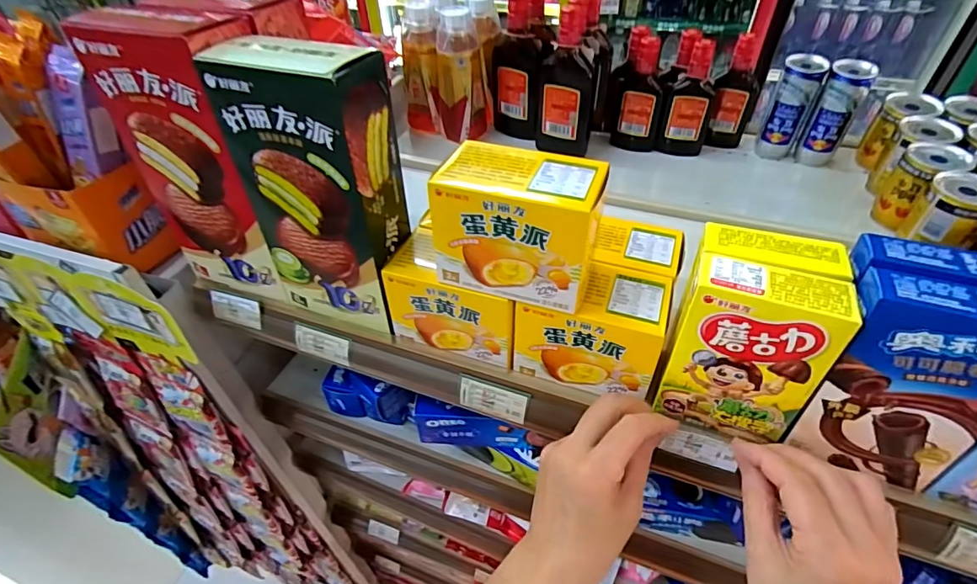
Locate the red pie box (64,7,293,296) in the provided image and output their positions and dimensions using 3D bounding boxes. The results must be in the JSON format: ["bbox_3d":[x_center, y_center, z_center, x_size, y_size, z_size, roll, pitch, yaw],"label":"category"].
[{"bbox_3d":[-0.238,-0.106,0.421,0.120,0.235,0.078,13,48,15],"label":"red pie box"}]

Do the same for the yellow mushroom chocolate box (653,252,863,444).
[{"bbox_3d":[0.170,0.041,0.327,0.088,0.123,0.041,17,49,18],"label":"yellow mushroom chocolate box"}]

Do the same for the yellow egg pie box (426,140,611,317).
[{"bbox_3d":[0.021,-0.048,0.343,0.111,0.082,0.065,13,48,15],"label":"yellow egg pie box"}]

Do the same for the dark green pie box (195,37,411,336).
[{"bbox_3d":[-0.130,-0.074,0.384,0.115,0.213,0.068,13,48,15],"label":"dark green pie box"}]

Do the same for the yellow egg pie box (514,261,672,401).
[{"bbox_3d":[0.080,0.027,0.384,0.104,0.079,0.066,15,48,16],"label":"yellow egg pie box"}]

